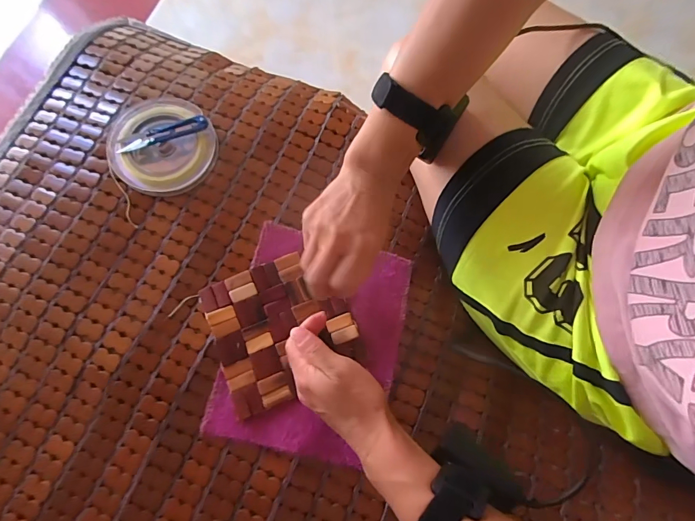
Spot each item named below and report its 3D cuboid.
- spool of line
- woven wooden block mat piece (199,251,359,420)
[{"bbox_3d":[-0.214,-0.133,0.445,0.118,0.025,0.116,0,76,0],"label":"spool of line"},{"bbox_3d":[-0.069,0.068,0.408,0.137,0.015,0.136,-23,77,-5],"label":"woven wooden block mat piece"}]

